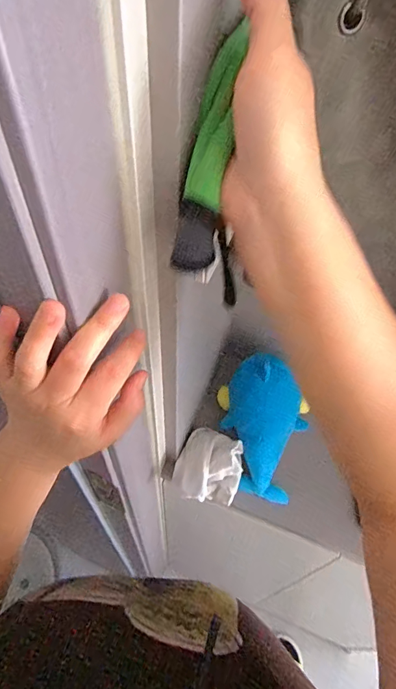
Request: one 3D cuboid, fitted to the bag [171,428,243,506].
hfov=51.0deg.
[{"bbox_3d":[0.020,0.178,0.605,0.098,0.055,0.097,21,56,13],"label":"bag"}]

